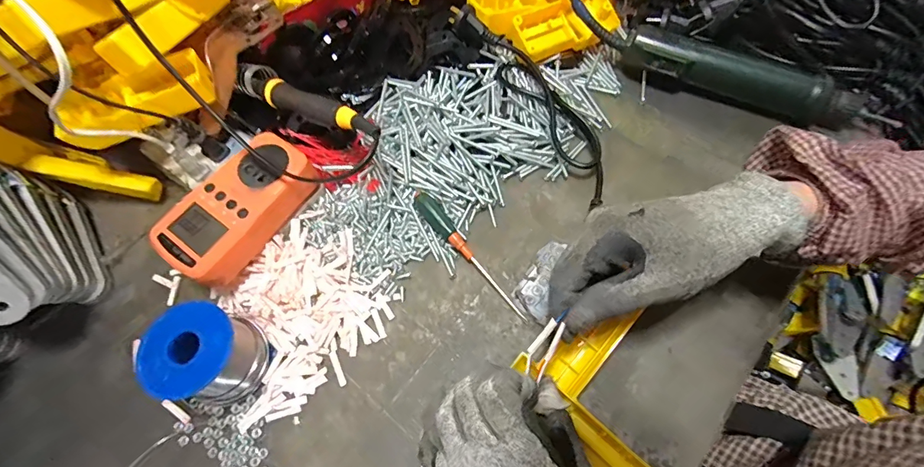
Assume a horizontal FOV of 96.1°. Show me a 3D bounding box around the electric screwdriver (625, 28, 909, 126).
[{"bbox_3d":[0.284,-0.154,0.417,0.240,0.045,0.050,22,69,10],"label":"electric screwdriver"}]

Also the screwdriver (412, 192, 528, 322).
[{"bbox_3d":[0.006,0.015,0.358,0.016,0.022,0.143,-40,72,-15],"label":"screwdriver"}]

